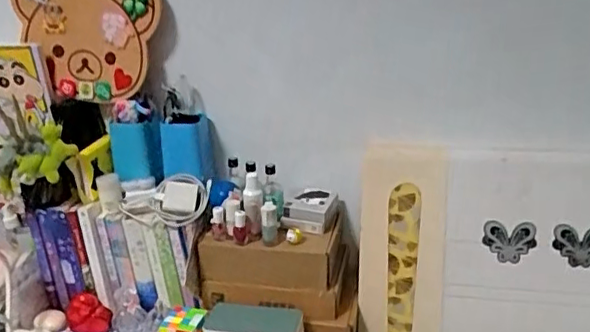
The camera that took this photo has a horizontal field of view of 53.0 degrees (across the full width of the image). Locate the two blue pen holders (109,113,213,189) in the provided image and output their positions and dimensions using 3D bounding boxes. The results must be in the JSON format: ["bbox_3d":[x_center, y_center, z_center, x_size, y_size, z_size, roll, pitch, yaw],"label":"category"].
[{"bbox_3d":[-0.241,-0.030,1.060,0.179,0.109,0.061,-1,21,2],"label":"two blue pen holders"}]

